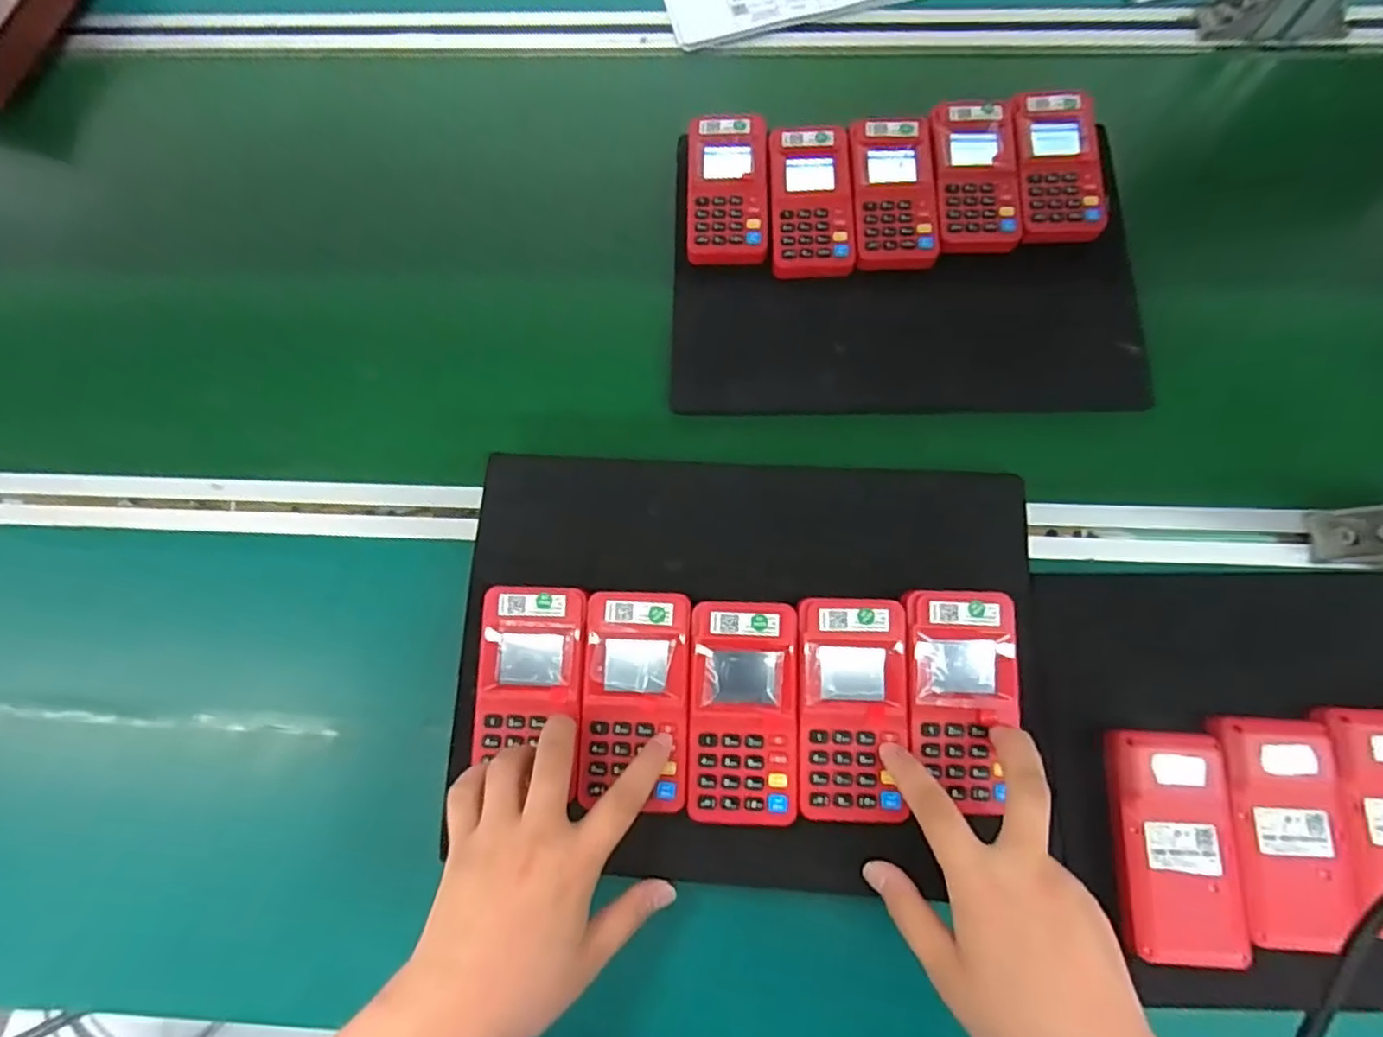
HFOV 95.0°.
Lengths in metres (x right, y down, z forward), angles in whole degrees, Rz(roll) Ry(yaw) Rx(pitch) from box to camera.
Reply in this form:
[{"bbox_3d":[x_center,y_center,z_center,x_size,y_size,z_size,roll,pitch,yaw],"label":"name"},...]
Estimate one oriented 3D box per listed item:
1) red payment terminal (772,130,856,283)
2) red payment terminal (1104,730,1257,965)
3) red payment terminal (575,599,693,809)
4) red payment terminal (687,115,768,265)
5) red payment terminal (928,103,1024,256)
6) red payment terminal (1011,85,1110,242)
[{"bbox_3d":[0.091,-0.243,0.487,0.060,0.025,0.119,-2,76,4],"label":"red payment terminal"},{"bbox_3d":[0.280,0.187,0.364,0.062,0.013,0.119,3,76,6],"label":"red payment terminal"},{"bbox_3d":[-0.032,0.104,0.366,0.061,0.016,0.118,2,75,-1],"label":"red payment terminal"},{"bbox_3d":[0.027,-0.254,0.491,0.060,0.022,0.120,-1,76,5],"label":"red payment terminal"},{"bbox_3d":[0.215,-0.261,0.483,0.061,0.021,0.119,-4,76,4],"label":"red payment terminal"},{"bbox_3d":[0.279,-0.269,0.489,0.065,0.032,0.119,-3,76,4],"label":"red payment terminal"}]

